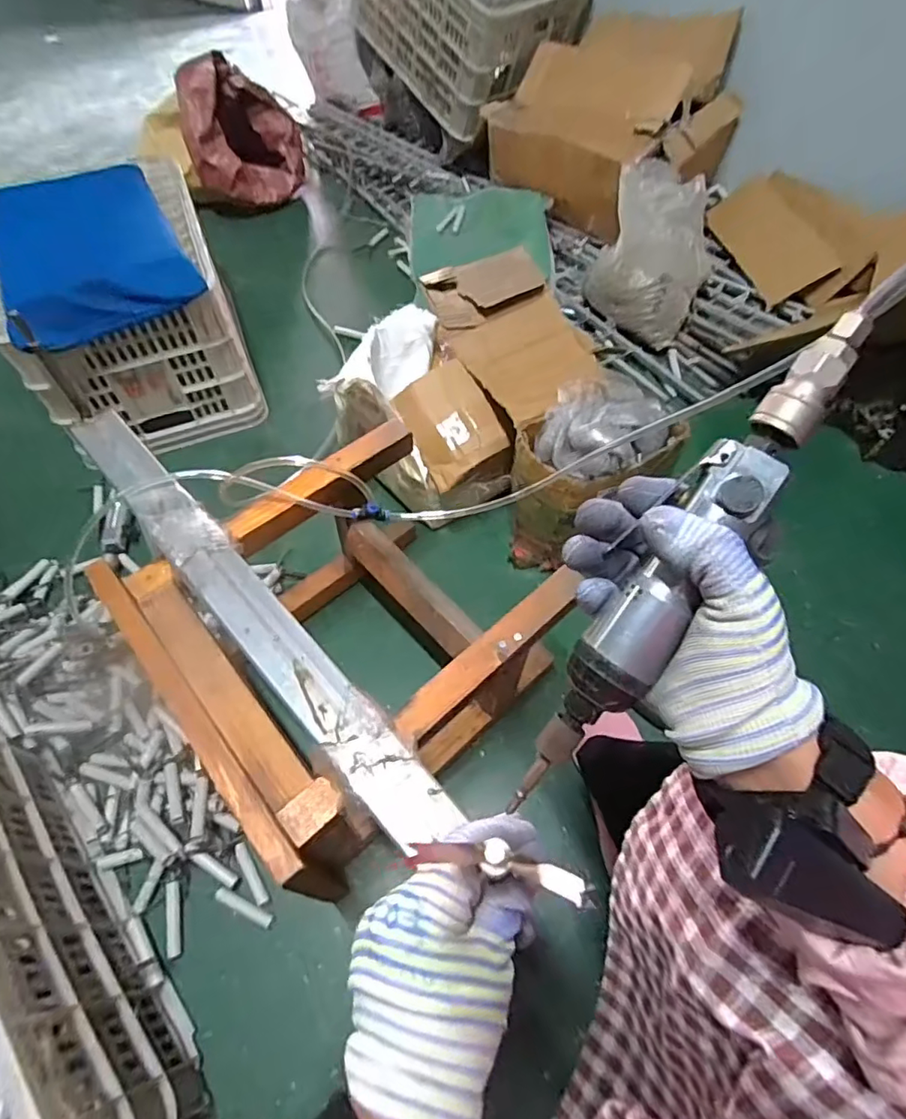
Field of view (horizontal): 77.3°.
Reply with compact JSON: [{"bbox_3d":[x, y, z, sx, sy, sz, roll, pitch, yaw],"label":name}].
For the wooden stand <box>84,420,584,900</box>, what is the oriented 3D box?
[{"bbox_3d":[-0.116,0.089,0.696,0.388,0.261,0.368,-37,65,-20],"label":"wooden stand"}]

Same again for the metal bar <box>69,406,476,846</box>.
[{"bbox_3d":[-0.227,0.025,0.576,0.059,0.019,0.621,-38,65,-21],"label":"metal bar"}]

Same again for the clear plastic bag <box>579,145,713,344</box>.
[{"bbox_3d":[0.410,-0.632,1.150,0.220,0.192,0.250,24,61,14],"label":"clear plastic bag"}]

